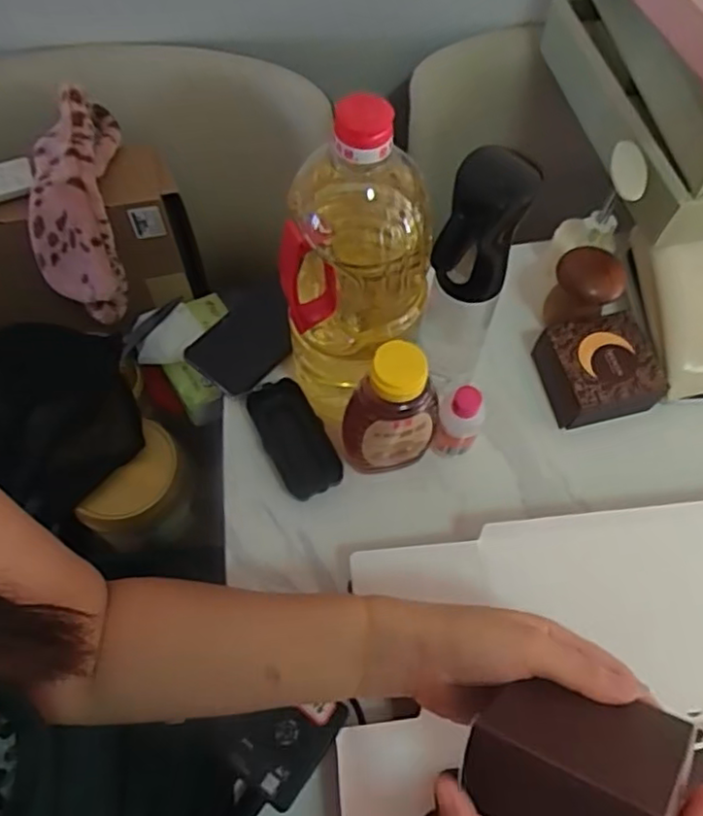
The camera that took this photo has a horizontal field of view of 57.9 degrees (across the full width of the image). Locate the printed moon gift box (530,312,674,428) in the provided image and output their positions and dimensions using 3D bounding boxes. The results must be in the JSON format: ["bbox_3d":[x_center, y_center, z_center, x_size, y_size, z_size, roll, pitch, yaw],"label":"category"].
[{"bbox_3d":[0.227,-0.033,0.594,0.098,0.056,0.089,-10,65,-6],"label":"printed moon gift box"}]

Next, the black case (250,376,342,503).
[{"bbox_3d":[-0.050,0.027,0.566,0.052,0.020,0.113,-23,67,-12],"label":"black case"}]

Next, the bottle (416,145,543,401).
[{"bbox_3d":[0.091,-0.087,0.505,0.059,0.234,0.065,20,65,8],"label":"bottle"}]

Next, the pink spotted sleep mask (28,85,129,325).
[{"bbox_3d":[-0.278,-0.205,0.644,0.079,0.075,0.224,-2,94,-2],"label":"pink spotted sleep mask"}]

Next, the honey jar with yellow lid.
[{"bbox_3d":[0.032,0.007,0.506,0.069,0.151,0.046,-19,66,-10],"label":"honey jar with yellow lid"}]

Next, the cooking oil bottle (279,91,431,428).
[{"bbox_3d":[0.004,-0.095,0.480,0.104,0.280,0.108,9,64,3],"label":"cooking oil bottle"}]

